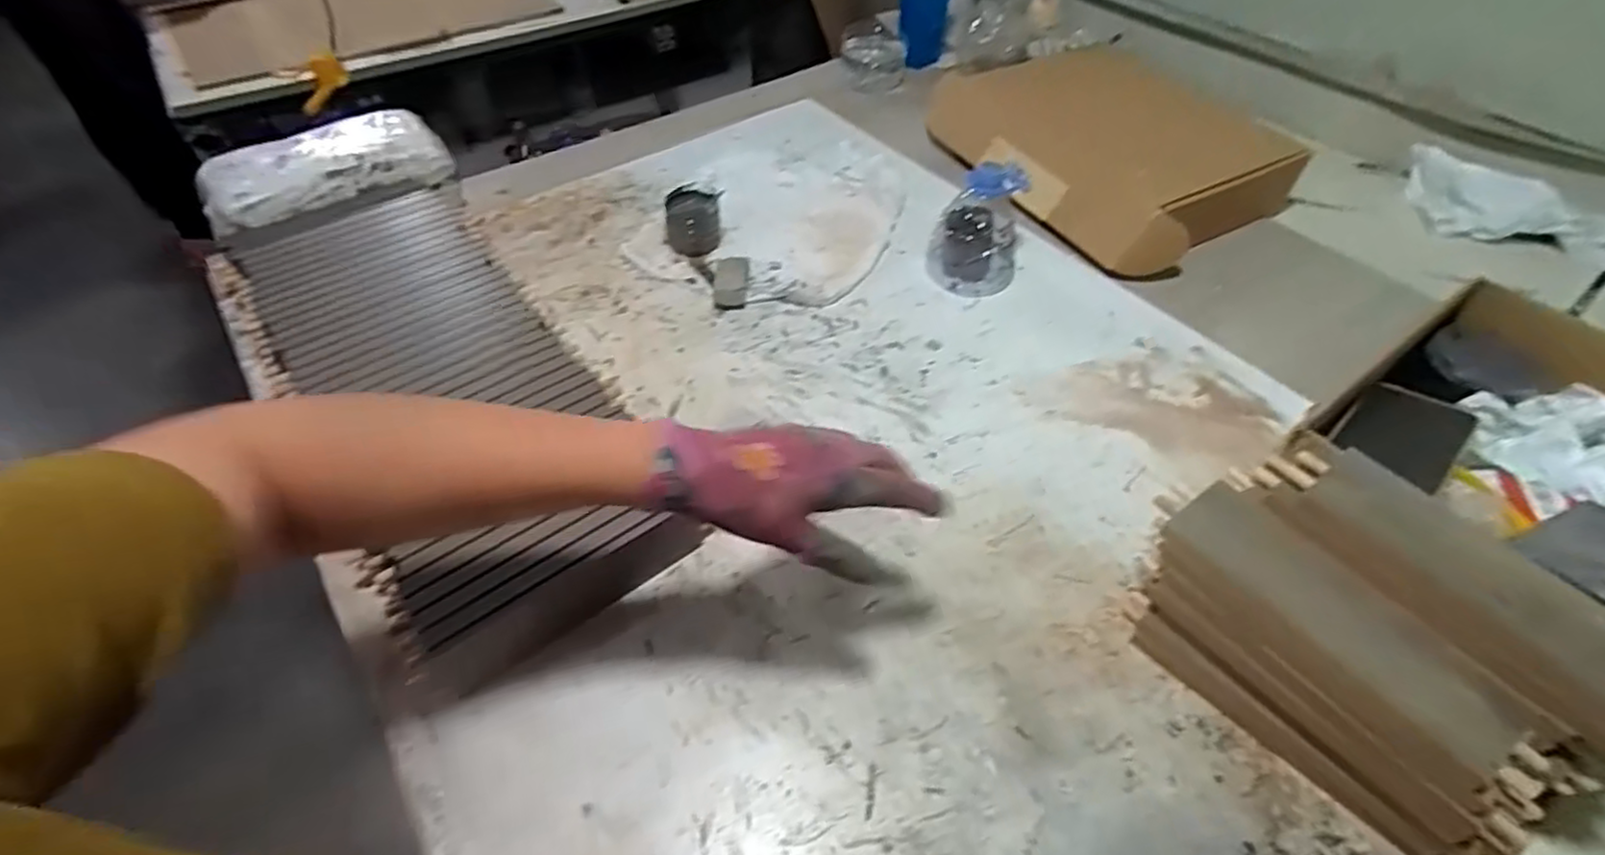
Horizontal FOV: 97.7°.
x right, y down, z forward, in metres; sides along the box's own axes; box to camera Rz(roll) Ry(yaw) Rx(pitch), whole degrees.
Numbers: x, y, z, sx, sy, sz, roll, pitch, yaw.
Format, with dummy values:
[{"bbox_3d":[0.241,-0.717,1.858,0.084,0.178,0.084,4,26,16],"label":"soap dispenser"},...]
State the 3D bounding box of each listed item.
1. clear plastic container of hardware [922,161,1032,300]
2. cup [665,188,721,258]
[{"bbox_3d":[0.192,-0.216,0.766,0.098,0.124,0.079,16,51,9],"label":"clear plastic container of hardware"},{"bbox_3d":[-0.129,-0.246,0.832,0.061,0.051,0.070,-4,51,-7],"label":"cup"}]

